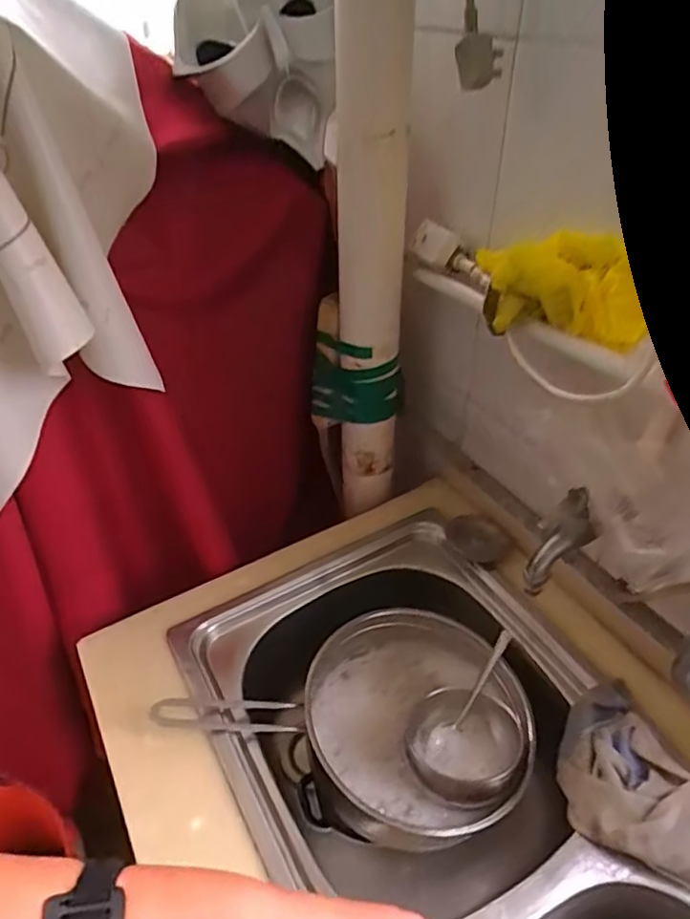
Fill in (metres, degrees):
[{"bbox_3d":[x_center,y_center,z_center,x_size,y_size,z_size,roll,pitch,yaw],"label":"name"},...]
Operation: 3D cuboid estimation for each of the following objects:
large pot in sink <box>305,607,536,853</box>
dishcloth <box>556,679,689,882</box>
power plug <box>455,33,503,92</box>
[{"bbox_3d":[0.079,0.302,0.695,0.231,0.107,0.244,0,39,0],"label":"large pot in sink"},{"bbox_3d":[0.264,0.300,0.555,0.110,0.079,0.179,-17,42,-19],"label":"dishcloth"},{"bbox_3d":[0.119,-0.355,0.547,0.040,0.041,0.022,6,40,8],"label":"power plug"}]

